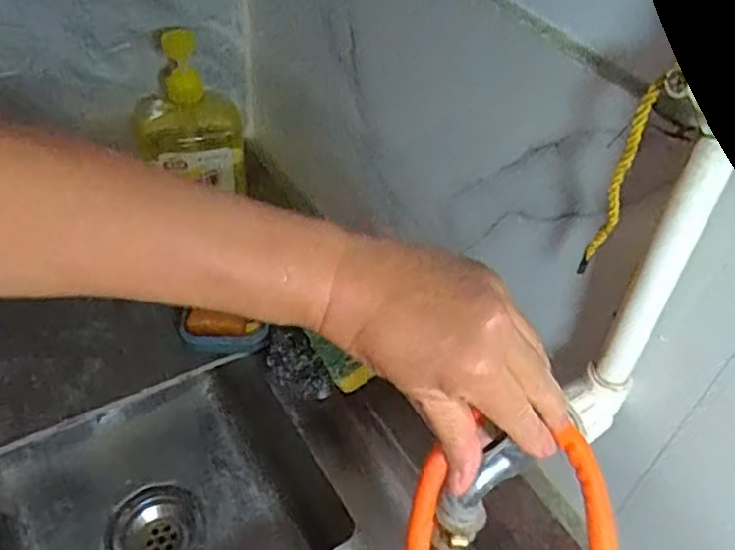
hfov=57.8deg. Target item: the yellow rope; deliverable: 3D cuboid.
[{"bbox_3d":[0.131,-0.043,0.350,0.012,0.117,0.010,24,48,17],"label":"yellow rope"}]

